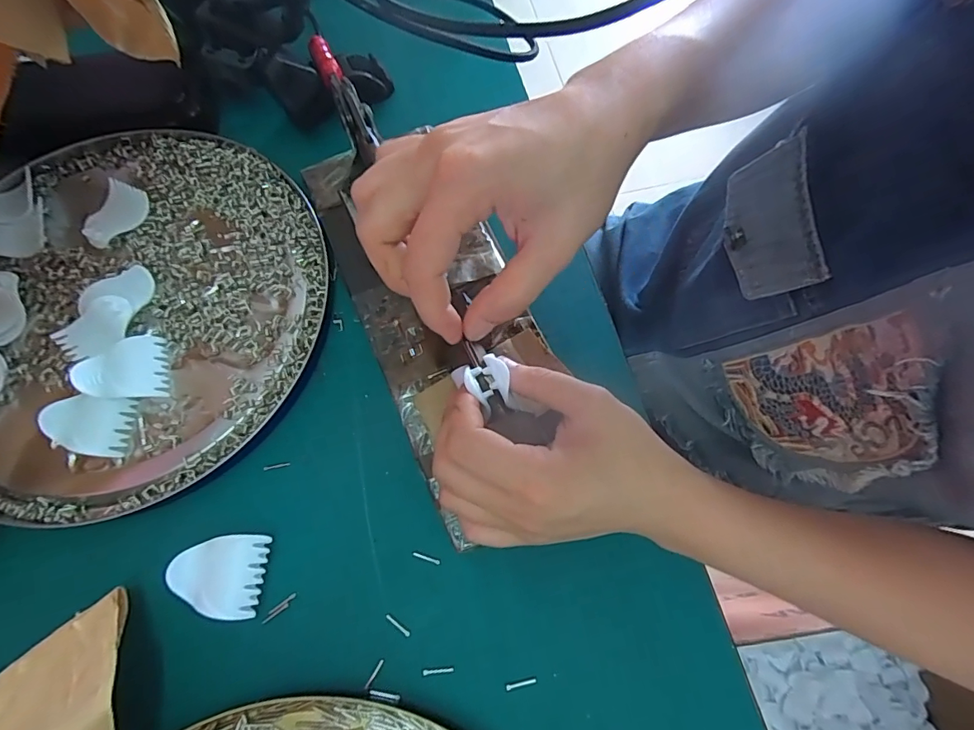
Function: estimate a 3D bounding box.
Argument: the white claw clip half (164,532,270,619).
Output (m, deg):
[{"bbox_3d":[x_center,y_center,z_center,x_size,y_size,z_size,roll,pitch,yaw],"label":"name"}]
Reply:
[{"bbox_3d":[-0.142,0.112,0.249,0.045,0.012,0.040,1,71,-2],"label":"white claw clip half"}]

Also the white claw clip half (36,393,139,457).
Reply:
[{"bbox_3d":[-0.234,0.035,0.273,0.045,0.011,0.034,3,71,-1],"label":"white claw clip half"}]

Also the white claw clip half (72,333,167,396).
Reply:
[{"bbox_3d":[-0.218,0.002,0.279,0.042,0.016,0.040,-13,72,-6],"label":"white claw clip half"}]

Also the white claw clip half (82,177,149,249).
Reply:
[{"bbox_3d":[-0.251,-0.101,0.313,0.036,0.013,0.045,30,73,8],"label":"white claw clip half"}]

